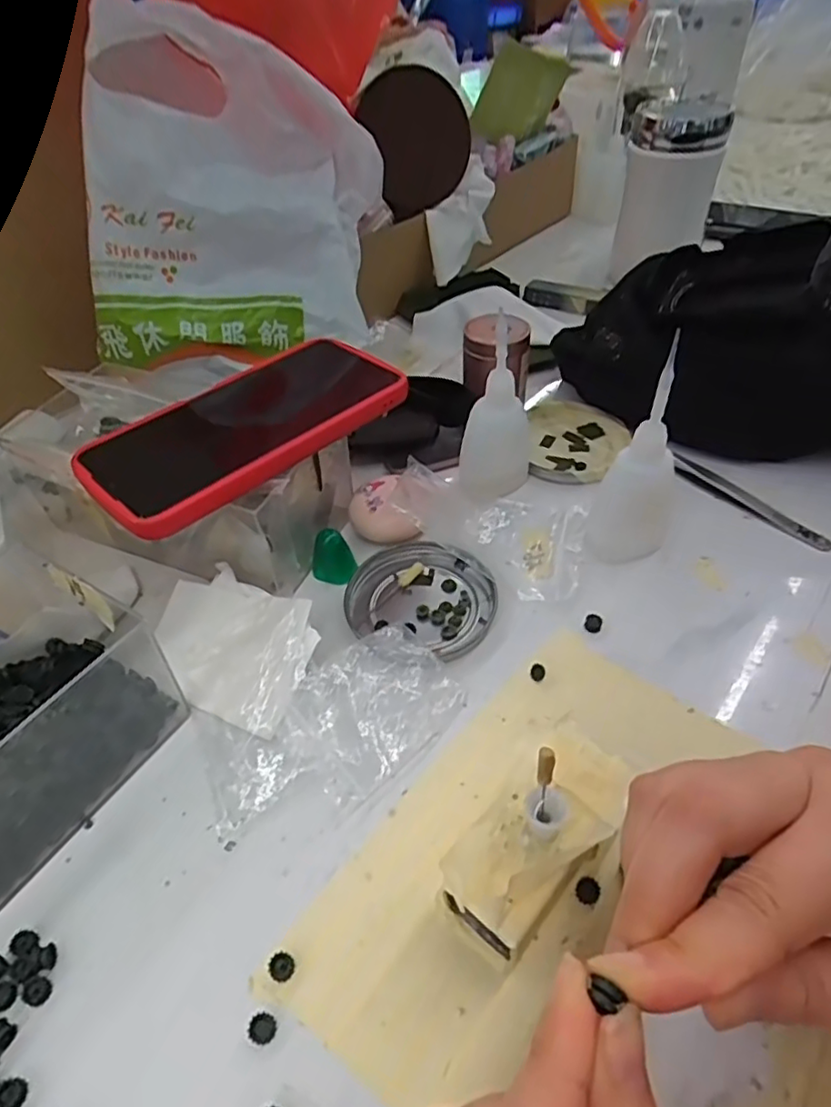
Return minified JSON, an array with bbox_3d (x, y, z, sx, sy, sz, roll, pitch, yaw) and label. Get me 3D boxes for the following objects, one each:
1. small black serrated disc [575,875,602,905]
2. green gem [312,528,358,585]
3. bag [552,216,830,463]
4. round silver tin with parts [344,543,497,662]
[{"bbox_3d":[0.065,0.128,0.241,0.008,0.005,0.008,-2,46,2],"label":"small black serrated disc"},{"bbox_3d":[-0.046,0.002,0.353,0.024,0.026,0.017,-12,47,-8],"label":"green gem"},{"bbox_3d":[0.247,-0.135,0.395,0.285,0.127,0.110,-1,46,3],"label":"bag"},{"bbox_3d":[0.003,0.022,0.343,0.078,0.014,0.067,14,49,16],"label":"round silver tin with parts"}]

